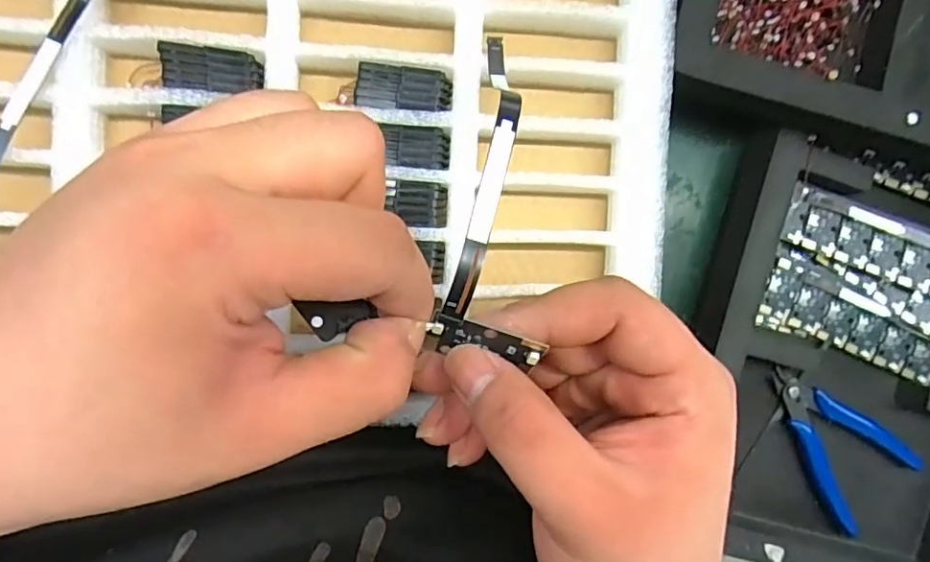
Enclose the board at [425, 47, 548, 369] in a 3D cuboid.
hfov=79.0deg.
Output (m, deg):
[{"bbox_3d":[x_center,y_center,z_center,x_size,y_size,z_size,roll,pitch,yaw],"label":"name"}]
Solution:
[{"bbox_3d":[0.010,-0.023,0.166,0.030,0.015,0.092,6,90,-6],"label":"board"}]

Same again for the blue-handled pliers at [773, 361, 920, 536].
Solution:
[{"bbox_3d":[0.230,0.098,0.351,0.064,0.008,0.106,-43,97,-4],"label":"blue-handled pliers"}]

